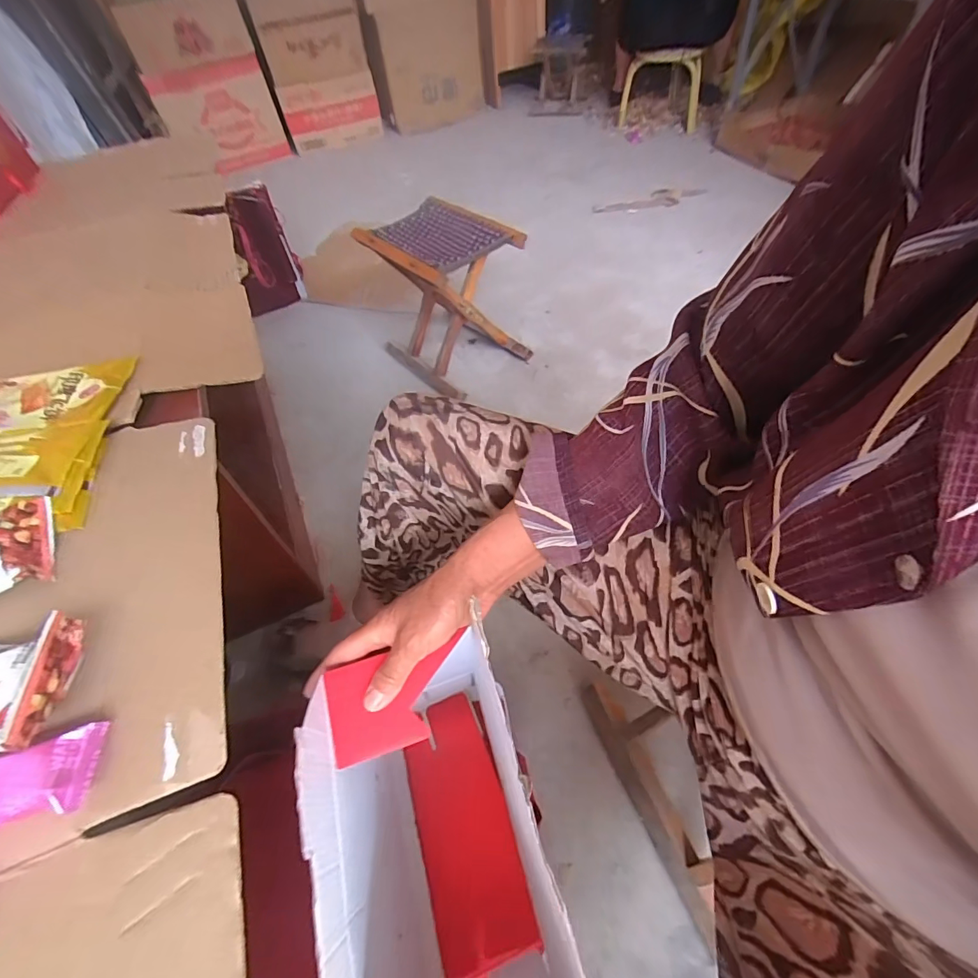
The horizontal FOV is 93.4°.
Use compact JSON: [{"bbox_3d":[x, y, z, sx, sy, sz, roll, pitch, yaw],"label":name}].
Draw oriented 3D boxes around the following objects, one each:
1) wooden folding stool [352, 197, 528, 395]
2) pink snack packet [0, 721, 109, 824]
[{"bbox_3d":[-0.101,-0.448,1.100,0.245,0.313,0.306,-38,59,-21],"label":"wooden folding stool"},{"bbox_3d":[-0.261,0.163,0.250,0.083,0.024,0.041,-16,53,-6],"label":"pink snack packet"}]

